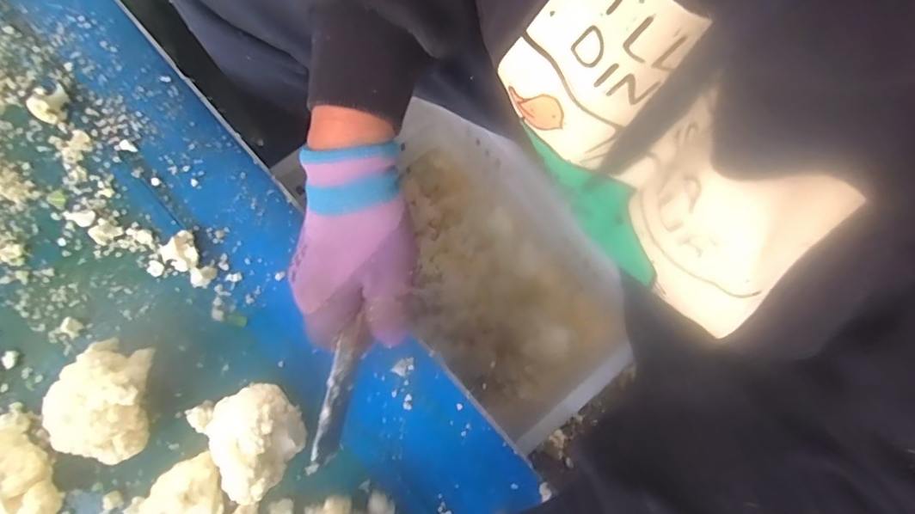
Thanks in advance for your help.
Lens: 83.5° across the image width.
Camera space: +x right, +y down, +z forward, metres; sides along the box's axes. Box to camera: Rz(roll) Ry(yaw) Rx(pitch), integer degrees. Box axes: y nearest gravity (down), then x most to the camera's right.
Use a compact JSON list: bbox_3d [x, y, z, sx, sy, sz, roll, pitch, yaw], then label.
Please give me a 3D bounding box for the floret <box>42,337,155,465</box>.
[{"bbox_3d":[-0.228,0.092,0.335,0.059,0.058,0.073,22,78,-1],"label":"floret"}]

